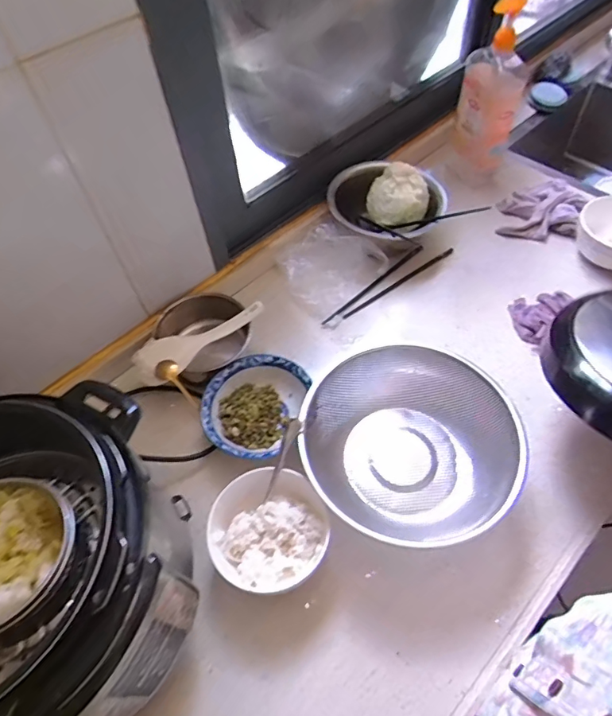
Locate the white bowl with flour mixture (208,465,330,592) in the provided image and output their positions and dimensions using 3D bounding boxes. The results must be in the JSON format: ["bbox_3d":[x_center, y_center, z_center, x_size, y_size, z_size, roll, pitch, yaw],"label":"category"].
[{"bbox_3d":[-0.040,0.194,0.532,0.131,0.063,0.119,-30,59,-17],"label":"white bowl with flour mixture"}]

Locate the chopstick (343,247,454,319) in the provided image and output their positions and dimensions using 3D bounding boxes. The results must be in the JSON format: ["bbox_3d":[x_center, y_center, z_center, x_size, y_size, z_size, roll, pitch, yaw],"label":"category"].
[{"bbox_3d":[0.155,-0.125,0.777,0.233,0.008,0.012,-33,60,-18],"label":"chopstick"}]

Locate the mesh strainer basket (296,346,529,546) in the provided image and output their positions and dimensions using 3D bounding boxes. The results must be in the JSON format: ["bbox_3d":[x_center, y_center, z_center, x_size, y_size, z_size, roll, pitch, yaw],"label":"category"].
[{"bbox_3d":[0.123,0.103,0.572,0.245,0.086,0.211,17,58,14],"label":"mesh strainer basket"}]

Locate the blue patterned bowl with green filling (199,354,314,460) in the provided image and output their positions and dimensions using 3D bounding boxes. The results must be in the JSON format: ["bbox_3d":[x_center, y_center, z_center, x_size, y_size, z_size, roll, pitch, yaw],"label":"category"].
[{"bbox_3d":[-0.070,0.066,0.630,0.123,0.043,0.145,16,58,13],"label":"blue patterned bowl with green filling"}]

